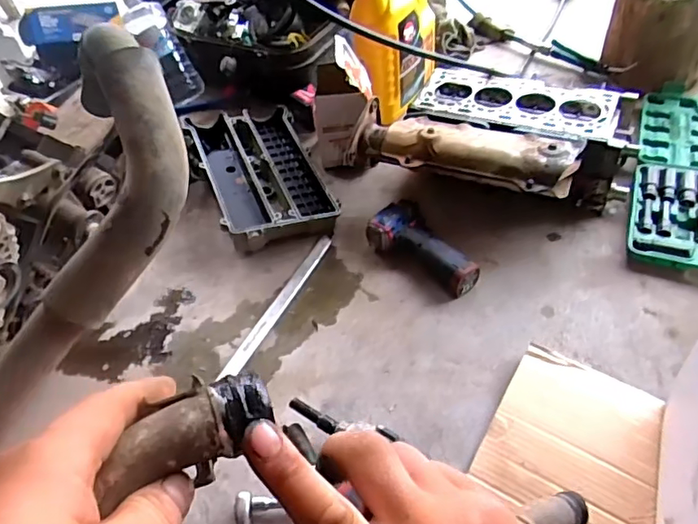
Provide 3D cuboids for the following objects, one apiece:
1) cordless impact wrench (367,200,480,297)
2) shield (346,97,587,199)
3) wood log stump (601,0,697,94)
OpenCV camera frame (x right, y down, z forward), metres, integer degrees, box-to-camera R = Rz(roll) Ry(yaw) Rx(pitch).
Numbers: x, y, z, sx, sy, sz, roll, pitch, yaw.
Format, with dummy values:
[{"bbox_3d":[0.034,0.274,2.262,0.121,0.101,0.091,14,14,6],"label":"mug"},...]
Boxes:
[{"bbox_3d":[0.136,-0.030,0.921,0.200,0.057,0.108,31,58,28],"label":"cordless impact wrench"},{"bbox_3d":[0.189,-0.184,0.918,0.357,0.065,0.127,15,52,20],"label":"shield"},{"bbox_3d":[0.677,-0.517,1.168,0.212,0.232,0.211,14,52,17],"label":"wood log stump"}]

